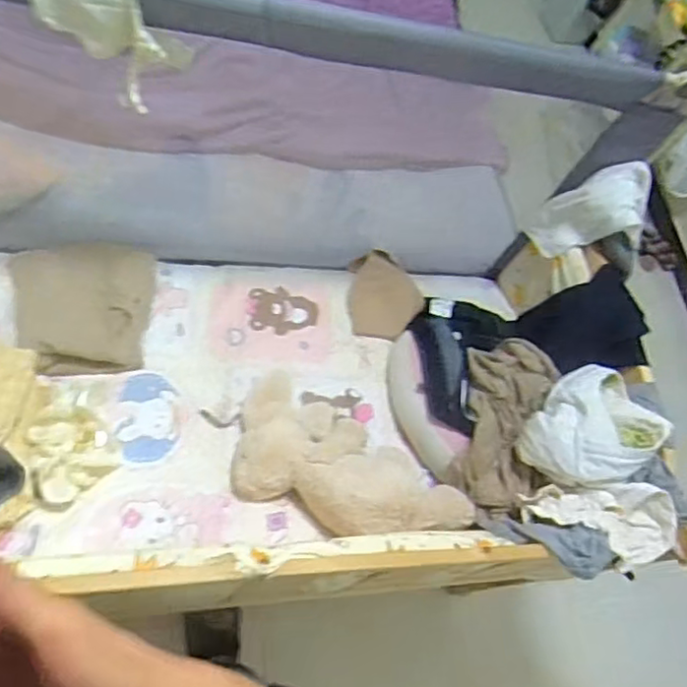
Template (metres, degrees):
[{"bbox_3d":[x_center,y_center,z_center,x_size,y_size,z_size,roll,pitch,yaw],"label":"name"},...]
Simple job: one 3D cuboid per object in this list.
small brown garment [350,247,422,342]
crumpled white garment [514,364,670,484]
[{"bbox_3d":[0.081,-0.093,1.218,0.136,0.027,0.163,0,69,-2],"label":"small brown garment"},{"bbox_3d":[0.383,0.136,0.992,0.162,0.087,0.191,42,73,13],"label":"crumpled white garment"}]

